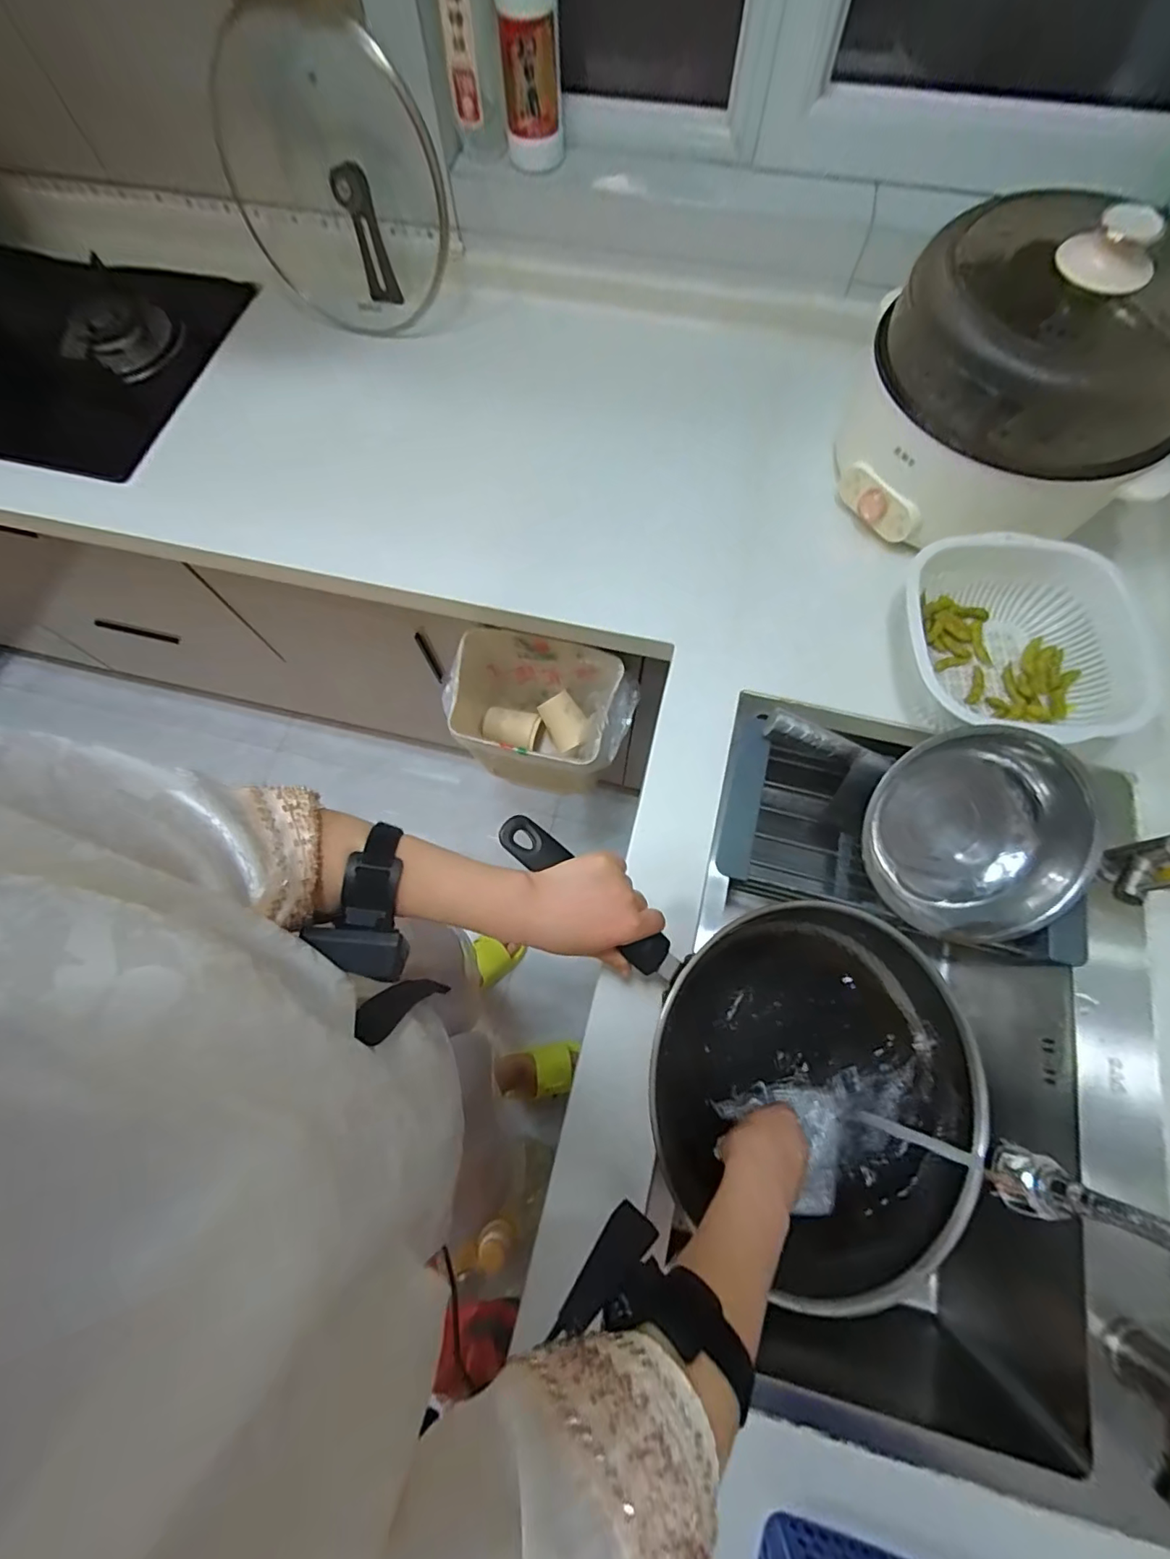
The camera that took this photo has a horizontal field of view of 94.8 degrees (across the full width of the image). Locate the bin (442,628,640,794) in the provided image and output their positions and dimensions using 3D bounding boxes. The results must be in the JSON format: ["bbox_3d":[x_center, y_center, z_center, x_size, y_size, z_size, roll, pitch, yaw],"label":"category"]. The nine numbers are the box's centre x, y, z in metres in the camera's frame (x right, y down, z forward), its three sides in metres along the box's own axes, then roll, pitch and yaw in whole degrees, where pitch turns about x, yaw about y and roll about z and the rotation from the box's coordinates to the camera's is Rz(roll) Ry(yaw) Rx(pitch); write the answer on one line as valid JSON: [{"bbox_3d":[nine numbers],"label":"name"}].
[{"bbox_3d":[-0.066,-0.084,0.849,0.267,0.245,0.170,10,72,4],"label":"bin"}]

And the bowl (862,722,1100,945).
[{"bbox_3d":[0.405,0.058,0.575,0.190,0.090,0.228,-5,94,15],"label":"bowl"}]

